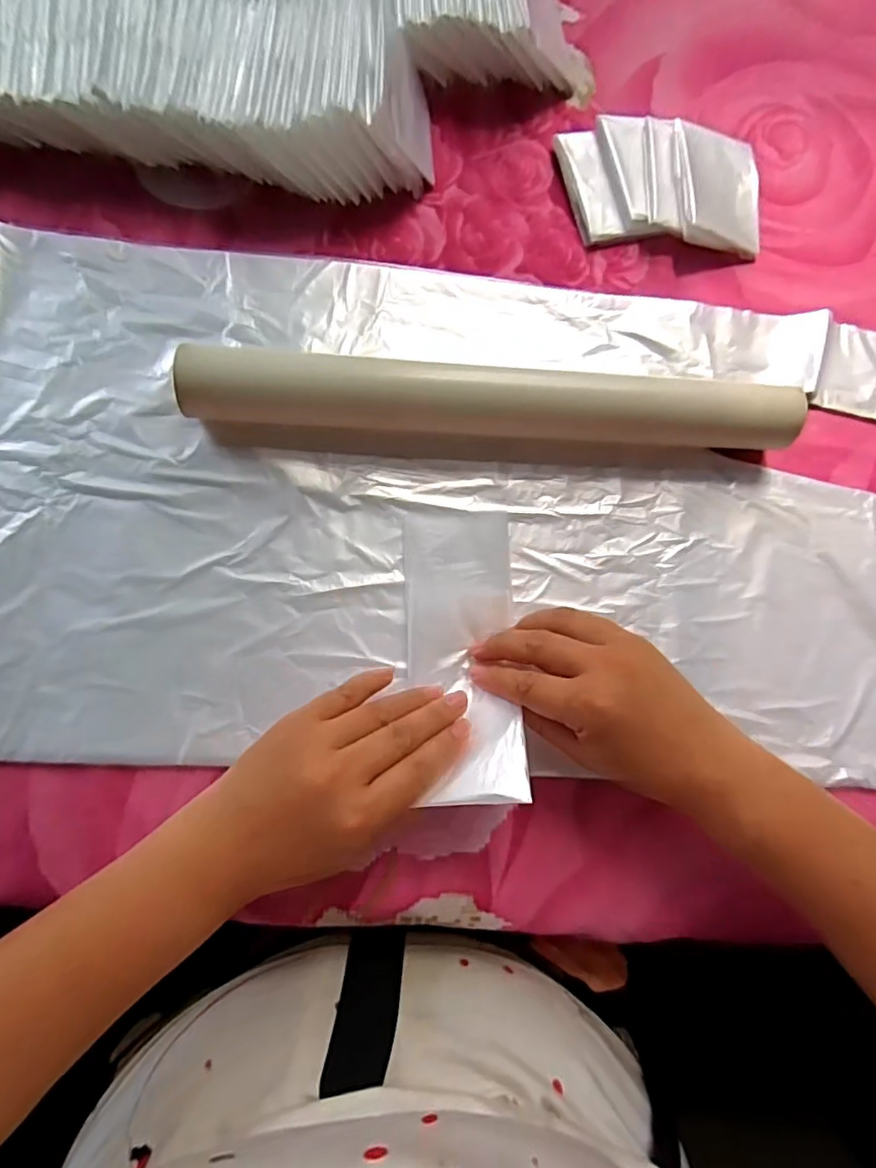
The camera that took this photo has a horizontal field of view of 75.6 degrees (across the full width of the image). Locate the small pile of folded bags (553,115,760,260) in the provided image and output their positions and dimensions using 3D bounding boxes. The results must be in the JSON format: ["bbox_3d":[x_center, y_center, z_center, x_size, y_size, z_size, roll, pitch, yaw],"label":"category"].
[{"bbox_3d":[0.151,-0.271,0.384,0.136,0.020,0.087,5,81,-4],"label":"small pile of folded bags"}]

